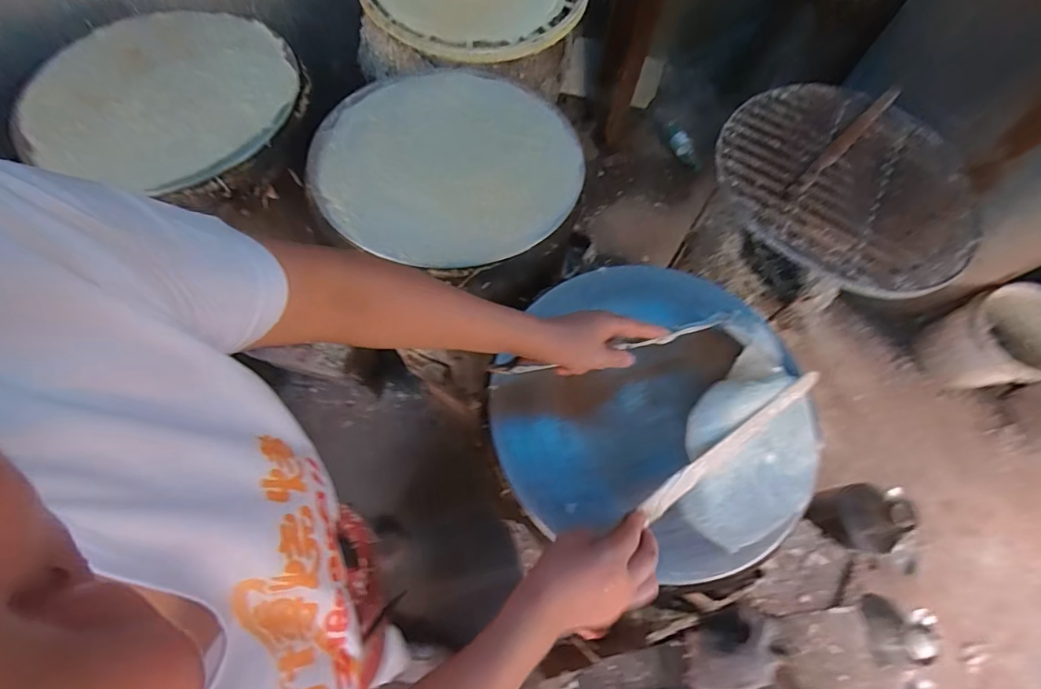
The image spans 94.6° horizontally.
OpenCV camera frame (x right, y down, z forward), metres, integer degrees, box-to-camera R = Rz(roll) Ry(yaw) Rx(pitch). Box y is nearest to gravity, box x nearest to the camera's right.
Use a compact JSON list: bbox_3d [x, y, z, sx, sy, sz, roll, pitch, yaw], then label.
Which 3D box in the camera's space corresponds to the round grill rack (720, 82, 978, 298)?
[{"bbox_3d":[0.490,-0.252,0.720,0.364,0.031,0.365,1,66,-3],"label":"round grill rack"}]

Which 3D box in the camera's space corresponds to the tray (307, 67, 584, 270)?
[{"bbox_3d":[-0.103,-0.281,0.690,0.358,0.026,0.402,-3,66,-5],"label":"tray"}]

